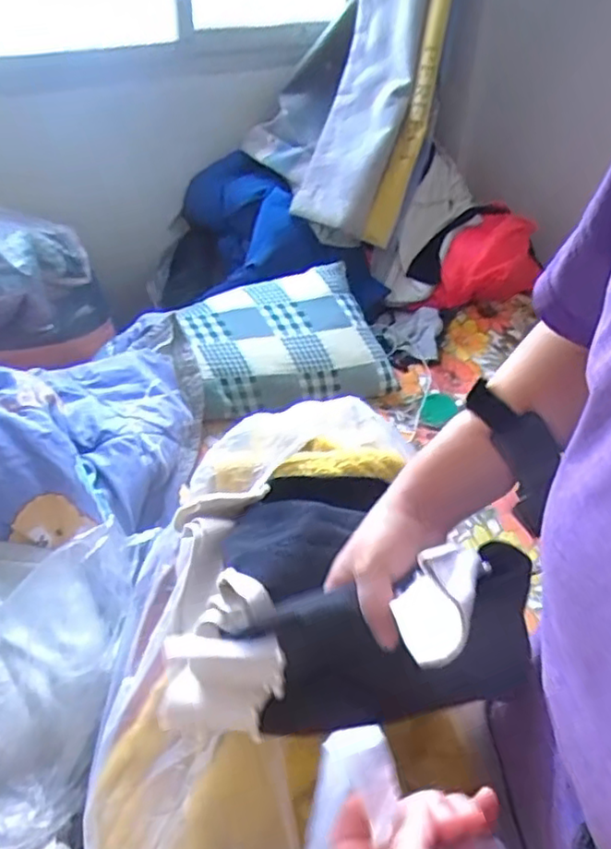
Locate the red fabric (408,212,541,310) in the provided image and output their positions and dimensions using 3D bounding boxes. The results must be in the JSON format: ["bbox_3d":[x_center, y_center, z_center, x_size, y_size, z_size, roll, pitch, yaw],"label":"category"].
[{"bbox_3d":[0.378,-0.329,1.360,0.266,0.182,0.121,-30,53,-30],"label":"red fabric"}]

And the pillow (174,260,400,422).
[{"bbox_3d":[-0.046,-0.153,1.246,0.369,0.110,0.274,-11,72,-11],"label":"pillow"}]

